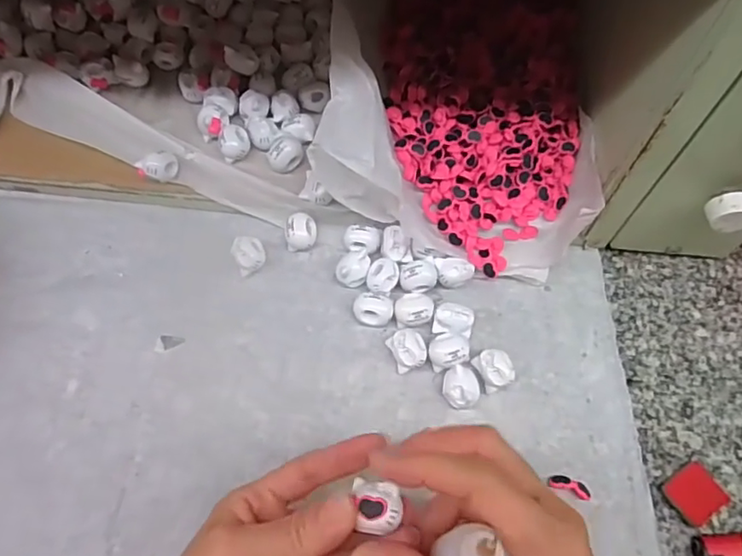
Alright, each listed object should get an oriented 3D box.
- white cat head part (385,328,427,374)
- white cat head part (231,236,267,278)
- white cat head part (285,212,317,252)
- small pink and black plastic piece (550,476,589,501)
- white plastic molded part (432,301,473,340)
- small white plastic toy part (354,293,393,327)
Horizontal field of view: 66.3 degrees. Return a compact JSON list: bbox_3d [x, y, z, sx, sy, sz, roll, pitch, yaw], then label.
[{"bbox_3d":[0.024,0.046,0.361,0.022,0.021,0.025,-12,64,-9],"label":"white cat head part"},{"bbox_3d":[-0.083,-0.015,0.388,0.021,0.019,0.023,1,63,-2],"label":"white cat head part"},{"bbox_3d":[-0.049,-0.031,0.397,0.021,0.018,0.024,4,63,-1],"label":"white cat head part"},{"bbox_3d":[0.118,0.123,0.335,0.023,0.006,0.009,23,64,9],"label":"small pink and black plastic piece"},{"bbox_3d":[0.054,0.029,0.373,0.025,0.018,0.019,11,63,3],"label":"white plastic molded part"},{"bbox_3d":[0.001,0.022,0.374,0.025,0.019,0.021,9,63,2],"label":"small white plastic toy part"}]

